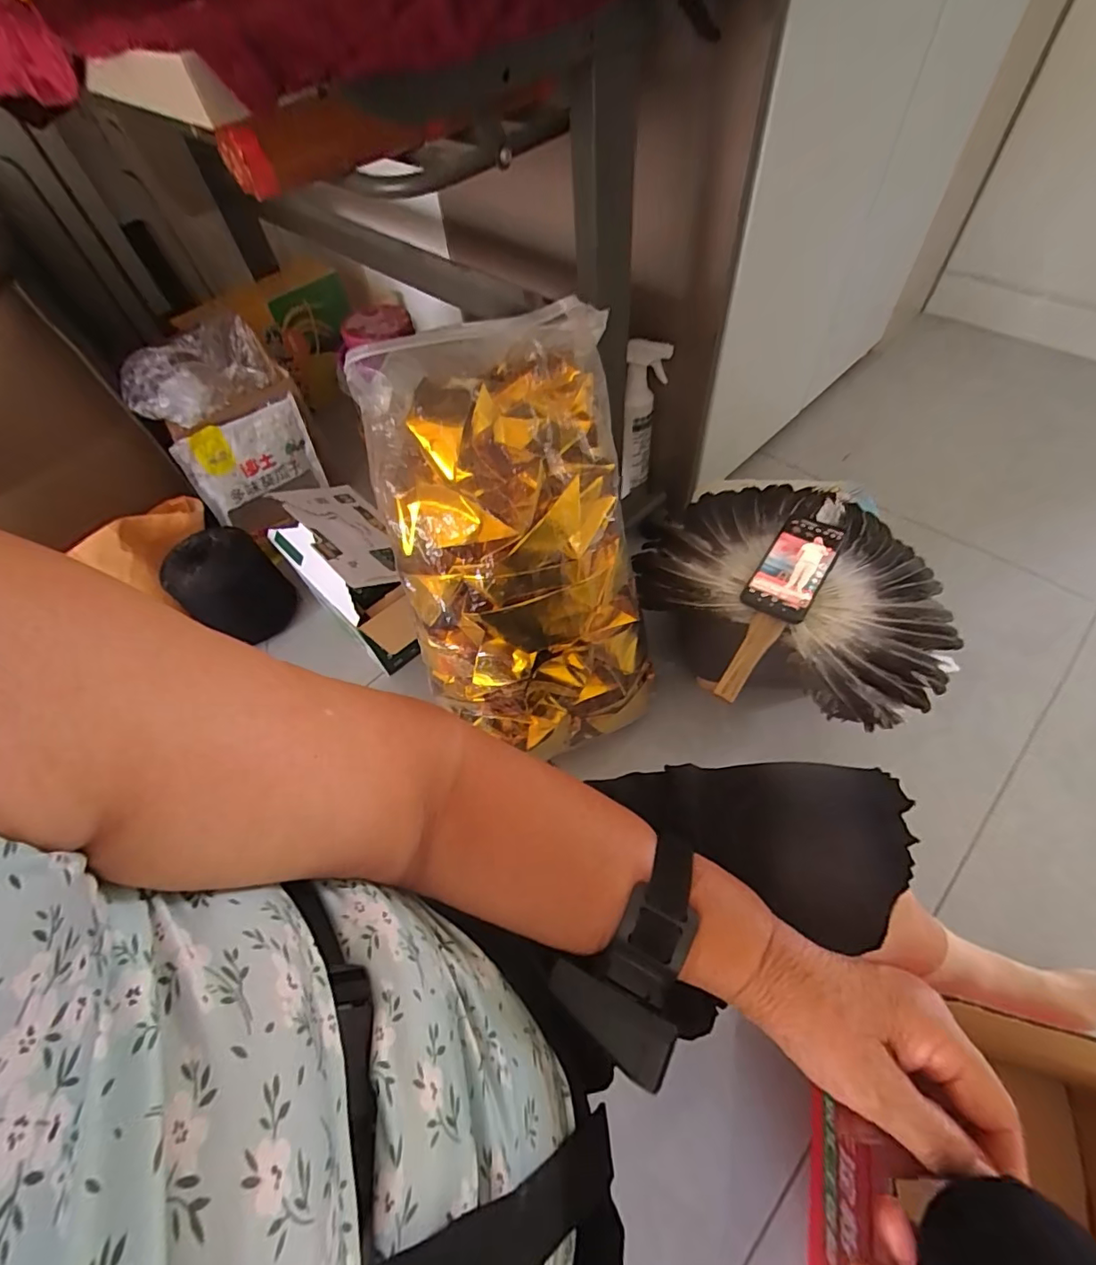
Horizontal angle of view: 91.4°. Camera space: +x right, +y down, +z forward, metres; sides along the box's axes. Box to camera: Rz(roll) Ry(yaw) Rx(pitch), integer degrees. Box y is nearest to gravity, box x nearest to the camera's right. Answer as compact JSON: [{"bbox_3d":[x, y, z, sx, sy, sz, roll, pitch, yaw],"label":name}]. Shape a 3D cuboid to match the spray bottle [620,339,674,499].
[{"bbox_3d":[0.154,-0.339,0.873,0.059,0.250,0.054,11,58,12],"label":"spray bottle"}]

